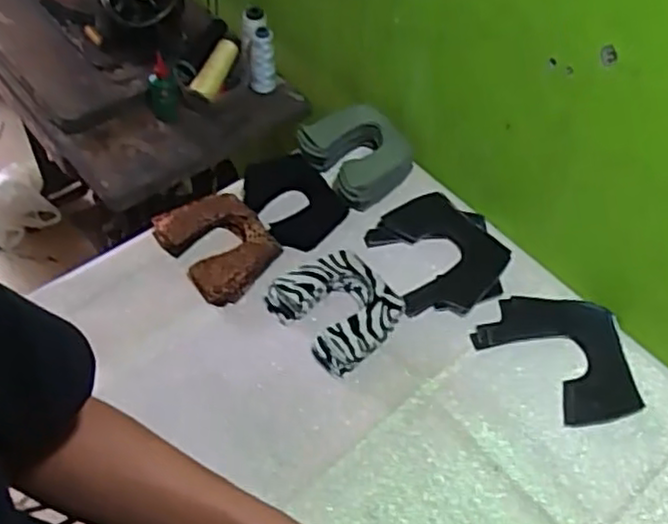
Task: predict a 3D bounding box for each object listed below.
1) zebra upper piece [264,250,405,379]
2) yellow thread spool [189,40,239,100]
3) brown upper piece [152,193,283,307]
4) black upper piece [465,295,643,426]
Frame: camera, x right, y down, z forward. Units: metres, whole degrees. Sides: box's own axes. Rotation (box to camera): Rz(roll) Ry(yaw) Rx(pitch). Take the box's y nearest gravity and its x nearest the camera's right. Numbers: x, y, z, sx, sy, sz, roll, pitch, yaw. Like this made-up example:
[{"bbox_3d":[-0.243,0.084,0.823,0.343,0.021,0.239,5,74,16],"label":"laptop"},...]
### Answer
[{"bbox_3d":[0.005,0.059,0.939,0.137,0.034,0.154,-35,63,-27],"label":"zebra upper piece"},{"bbox_3d":[-0.196,-0.320,1.154,0.040,0.049,0.116,22,66,11],"label":"yellow thread spool"},{"bbox_3d":[-0.160,-0.029,0.990,0.131,0.033,0.163,-35,63,-28],"label":"brown upper piece"},{"bbox_3d":[0.290,0.123,0.924,0.191,0.018,0.187,-2,53,-7],"label":"black upper piece"}]

